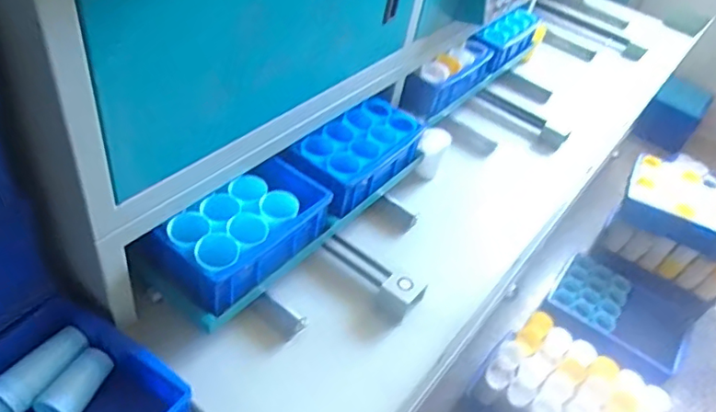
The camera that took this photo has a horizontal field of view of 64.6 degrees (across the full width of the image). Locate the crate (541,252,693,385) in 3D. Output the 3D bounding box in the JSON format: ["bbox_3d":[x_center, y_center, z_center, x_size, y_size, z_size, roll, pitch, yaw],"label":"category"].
[{"bbox_3d":[0.774,0.317,1.675,0.378,0.067,0.295,33,47,20],"label":"crate"}]

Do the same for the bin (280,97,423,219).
[{"bbox_3d":[0.002,-0.103,1.114,0.133,0.088,0.292,34,48,22],"label":"bin"}]

